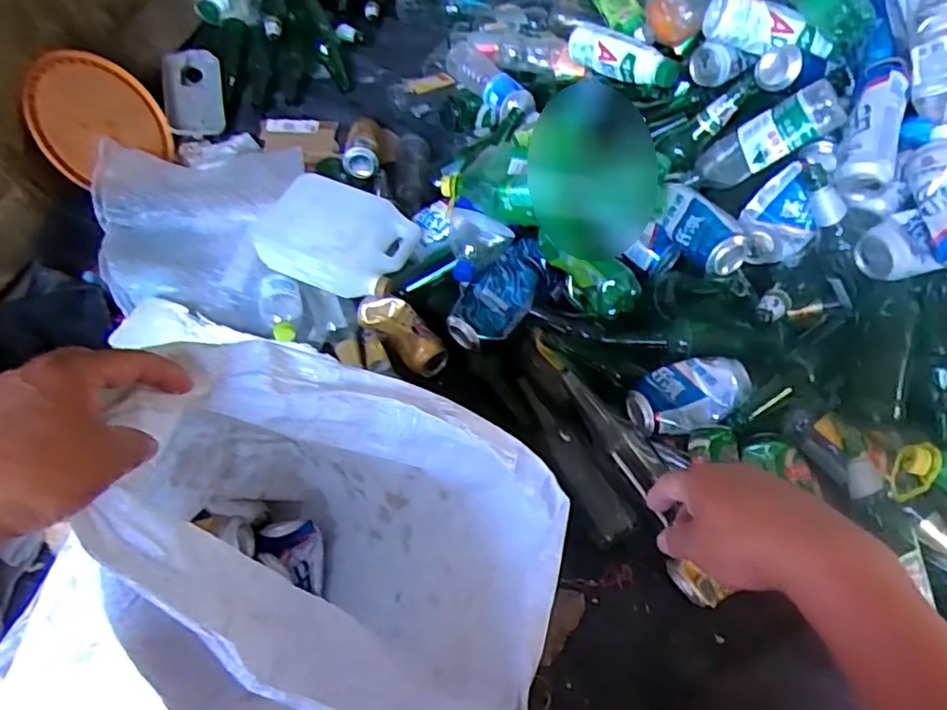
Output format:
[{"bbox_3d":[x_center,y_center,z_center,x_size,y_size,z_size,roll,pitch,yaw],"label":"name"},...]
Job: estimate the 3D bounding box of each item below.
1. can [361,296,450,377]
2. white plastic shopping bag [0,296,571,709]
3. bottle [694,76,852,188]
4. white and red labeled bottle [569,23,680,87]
[{"bbox_3d":[-0.109,-0.034,0.987,0.159,0.057,0.060,39,66,24],"label":"can"},{"bbox_3d":[-0.133,0.189,0.569,0.395,0.464,0.258,16,59,13],"label":"white plastic shopping bag"},{"bbox_3d":[0.401,-0.291,0.875,0.055,0.193,0.076,33,55,-26],"label":"bottle"},{"bbox_3d":[0.239,-0.484,1.039,0.045,0.056,0.205,-38,63,-20],"label":"white and red labeled bottle"}]

